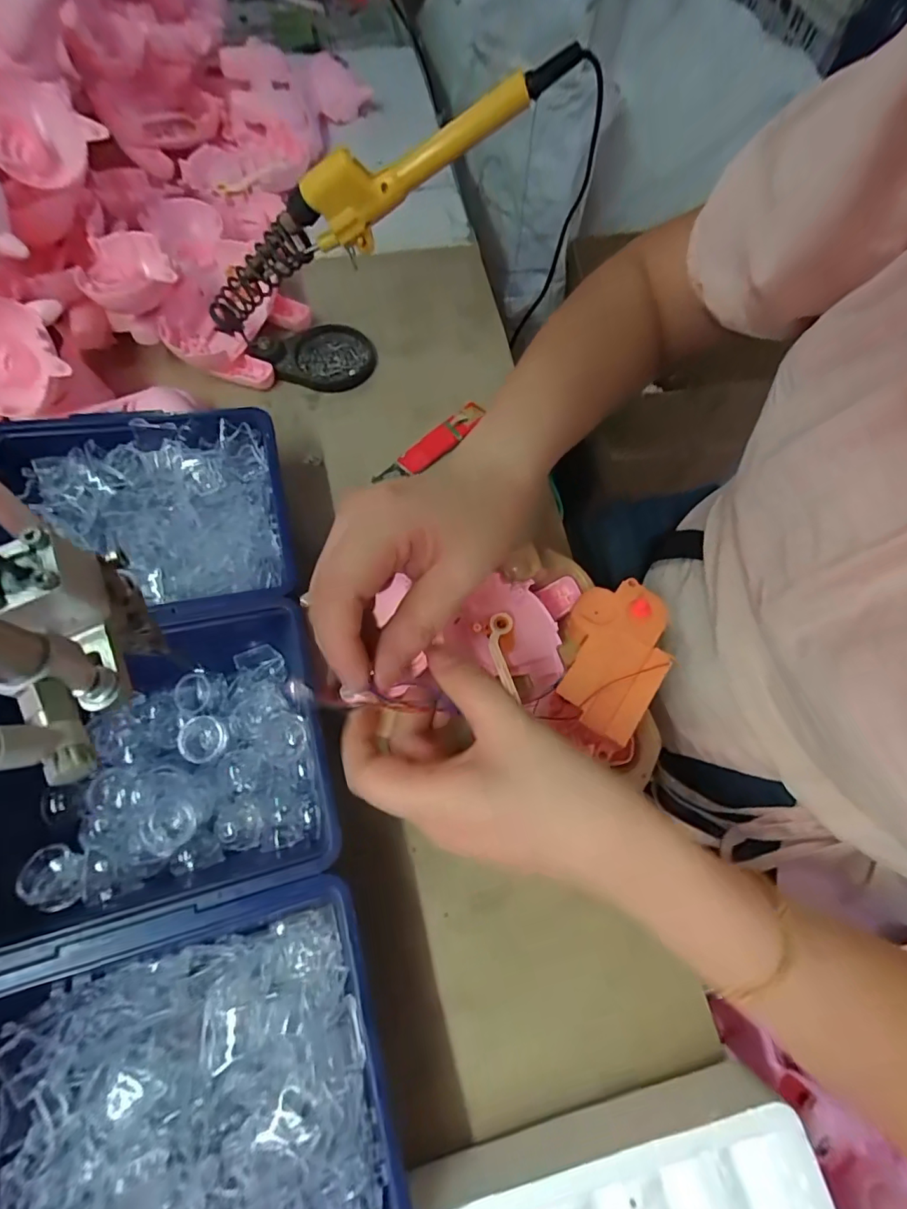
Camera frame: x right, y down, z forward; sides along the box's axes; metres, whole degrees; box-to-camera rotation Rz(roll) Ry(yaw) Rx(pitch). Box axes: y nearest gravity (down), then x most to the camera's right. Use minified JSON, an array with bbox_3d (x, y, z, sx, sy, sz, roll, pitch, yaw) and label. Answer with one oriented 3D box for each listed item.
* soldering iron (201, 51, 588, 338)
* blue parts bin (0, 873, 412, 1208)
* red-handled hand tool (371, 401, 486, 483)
[{"bbox_3d":[-0.063,-0.257,0.316,0.275,0.054,0.026,-19,67,20],"label":"soldering iron"},{"bbox_3d":[-0.112,0.211,0.211,0.166,0.063,0.144,-14,69,-8],"label":"blue parts bin"},{"bbox_3d":[-0.018,-0.124,0.388,0.100,0.013,0.019,-38,74,-16],"label":"red-handled hand tool"}]

